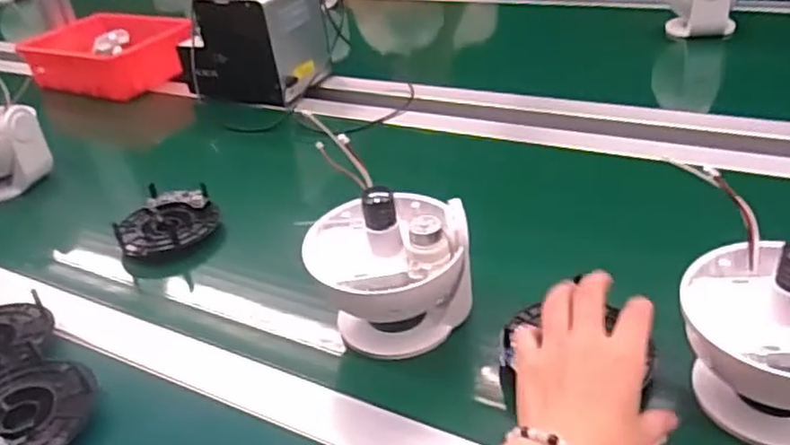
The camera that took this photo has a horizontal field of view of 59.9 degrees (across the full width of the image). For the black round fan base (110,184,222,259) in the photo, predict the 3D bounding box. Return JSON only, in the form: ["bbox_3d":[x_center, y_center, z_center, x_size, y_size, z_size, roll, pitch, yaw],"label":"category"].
[{"bbox_3d":[-0.225,-0.002,0.678,0.095,0.026,0.098,-17,33,-18],"label":"black round fan base"}]

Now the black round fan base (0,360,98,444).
[{"bbox_3d":[-0.258,0.132,0.471,0.093,0.010,0.100,-3,32,5],"label":"black round fan base"}]

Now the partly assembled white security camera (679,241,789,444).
[{"bbox_3d":[0.233,0.071,0.408,0.120,0.117,0.109,14,36,28],"label":"partly assembled white security camera"}]

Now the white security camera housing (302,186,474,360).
[{"bbox_3d":[-0.005,0.033,0.509,0.111,0.119,0.106,-12,32,-10],"label":"white security camera housing"}]

